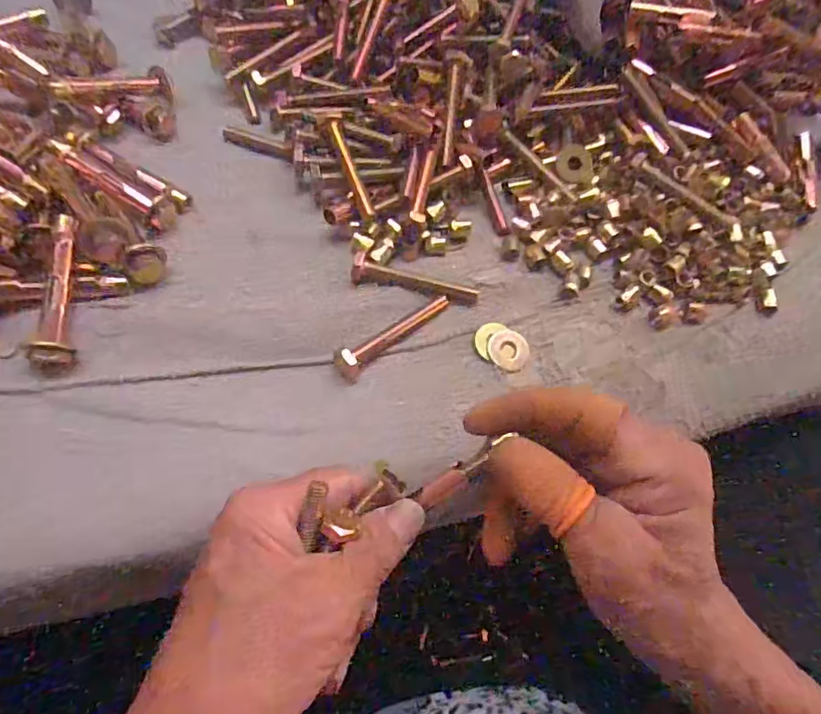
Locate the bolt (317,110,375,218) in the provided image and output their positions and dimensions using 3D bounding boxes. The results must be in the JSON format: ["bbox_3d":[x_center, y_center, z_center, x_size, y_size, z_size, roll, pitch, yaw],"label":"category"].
[{"bbox_3d":[-0.032,-0.099,0.286,0.012,0.017,0.061,-18,65,-12],"label":"bolt"}]

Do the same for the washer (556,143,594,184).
[{"bbox_3d":[0.093,-0.109,0.316,0.020,0.004,0.022,0,83,3],"label":"washer"}]

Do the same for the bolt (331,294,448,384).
[{"bbox_3d":[-0.007,-0.012,0.261,0.065,0.011,0.015,-33,69,-18],"label":"bolt"}]

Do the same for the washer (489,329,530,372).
[{"bbox_3d":[0.048,-0.003,0.271,0.021,0.004,0.021,-4,63,-5],"label":"washer"}]

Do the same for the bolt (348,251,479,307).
[{"bbox_3d":[0.003,-0.039,0.278,0.063,0.010,0.015,9,63,1],"label":"bolt"}]

